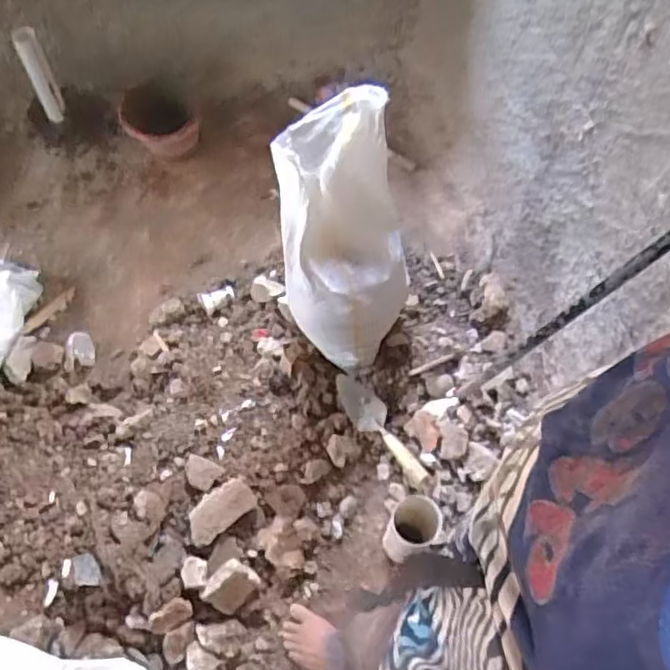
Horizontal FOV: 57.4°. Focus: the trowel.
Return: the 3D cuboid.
[{"bbox_3d":[0.110,0.217,1.444,0.079,0.095,0.312,-37,70,-18],"label":"trowel"}]

